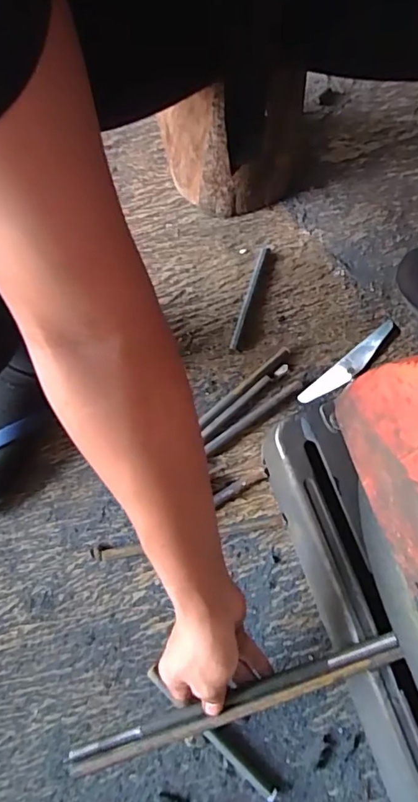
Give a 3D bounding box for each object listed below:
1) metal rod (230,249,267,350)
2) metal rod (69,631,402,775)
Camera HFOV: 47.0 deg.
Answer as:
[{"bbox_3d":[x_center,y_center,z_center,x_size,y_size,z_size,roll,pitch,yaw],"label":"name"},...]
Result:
[{"bbox_3d":[0.051,-0.134,0.614,0.009,0.009,0.151,16,72,4],"label":"metal rod"},{"bbox_3d":[0.025,0.263,0.416,0.293,0.012,0.023,-18,73,-4],"label":"metal rod"}]

